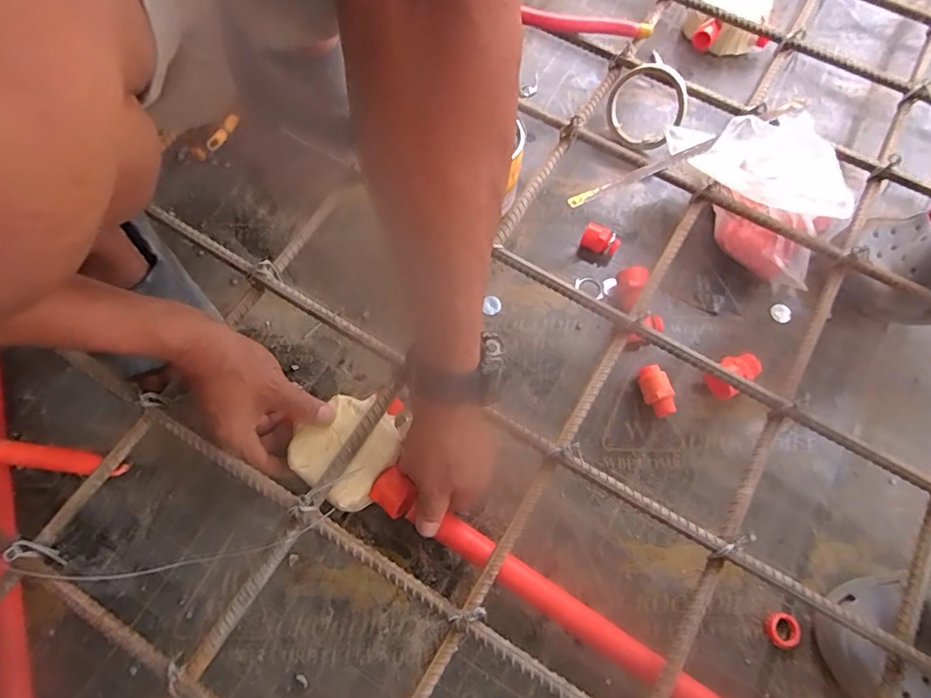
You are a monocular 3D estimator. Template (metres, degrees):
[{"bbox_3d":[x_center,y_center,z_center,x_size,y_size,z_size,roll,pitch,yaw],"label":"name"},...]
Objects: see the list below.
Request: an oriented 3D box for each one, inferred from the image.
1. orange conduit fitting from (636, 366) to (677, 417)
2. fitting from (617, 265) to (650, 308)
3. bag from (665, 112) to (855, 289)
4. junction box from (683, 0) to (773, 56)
[{"bbox_3d":[0.186,0.042,0.519,0.025,0.030,0.050,-11,70,-5],"label":"orange conduit fitting"},{"bbox_3d":[0.173,-0.069,0.554,0.027,0.041,0.040,35,72,11],"label":"fitting"},{"bbox_3d":[0.292,-0.164,0.538,0.061,0.146,0.191,-37,74,-14],"label":"bag"},{"bbox_3d":[0.345,-0.431,0.687,0.106,0.066,0.105,19,70,6],"label":"junction box"}]

